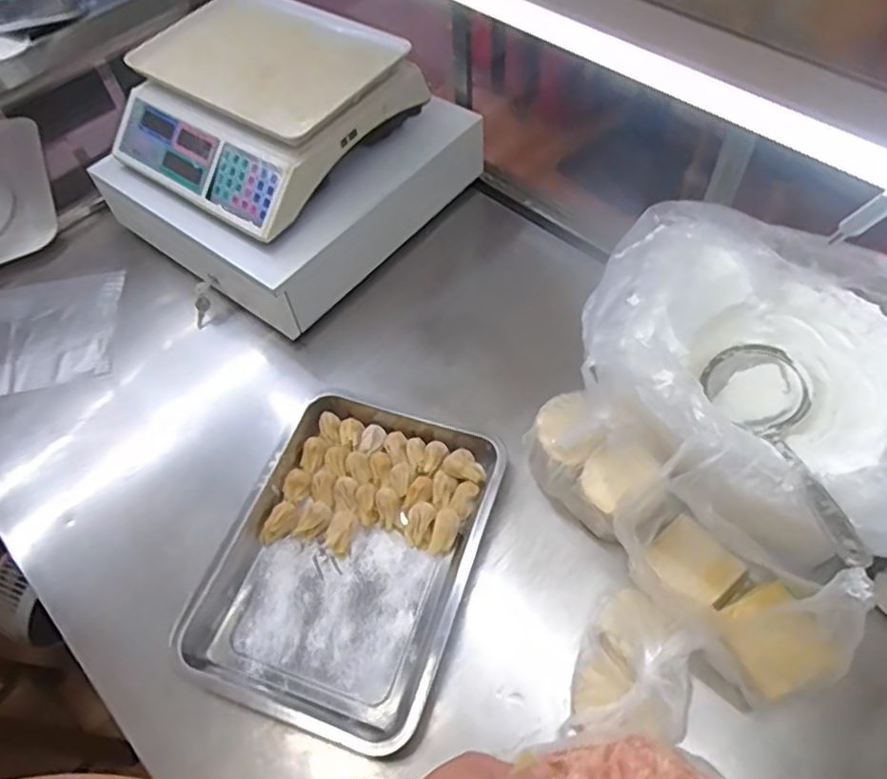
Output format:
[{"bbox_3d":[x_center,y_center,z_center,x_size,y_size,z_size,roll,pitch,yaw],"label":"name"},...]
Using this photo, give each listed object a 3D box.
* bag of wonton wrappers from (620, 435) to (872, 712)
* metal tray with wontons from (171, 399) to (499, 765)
[{"bbox_3d":[0.270,0.160,0.584,0.140,0.233,0.208,-31,60,-15],"label":"bag of wonton wrappers"},{"bbox_3d":[-0.096,0.169,0.709,0.252,0.041,0.342,15,59,14],"label":"metal tray with wontons"}]

